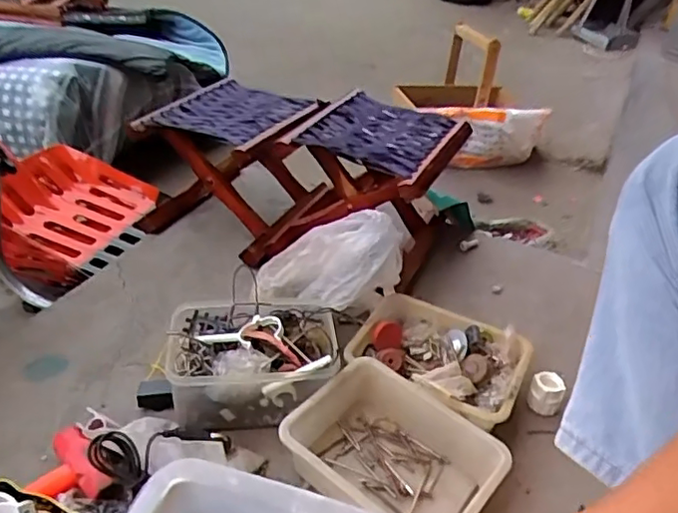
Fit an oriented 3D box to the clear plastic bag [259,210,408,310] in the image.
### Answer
[{"bbox_3d":[-0.009,0.001,0.841,0.202,0.127,0.147,-6,37,-16],"label":"clear plastic bag"}]

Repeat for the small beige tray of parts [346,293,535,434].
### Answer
[{"bbox_3d":[0.125,0.139,0.782,0.213,0.070,0.168,21,38,20],"label":"small beige tray of parts"}]

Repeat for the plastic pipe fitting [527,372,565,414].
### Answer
[{"bbox_3d":[0.263,0.175,0.768,0.039,0.046,0.032,21,38,21],"label":"plastic pipe fitting"}]

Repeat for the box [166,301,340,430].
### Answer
[{"bbox_3d":[-0.109,0.132,0.761,0.206,0.097,0.148,1,36,-6],"label":"box"}]

